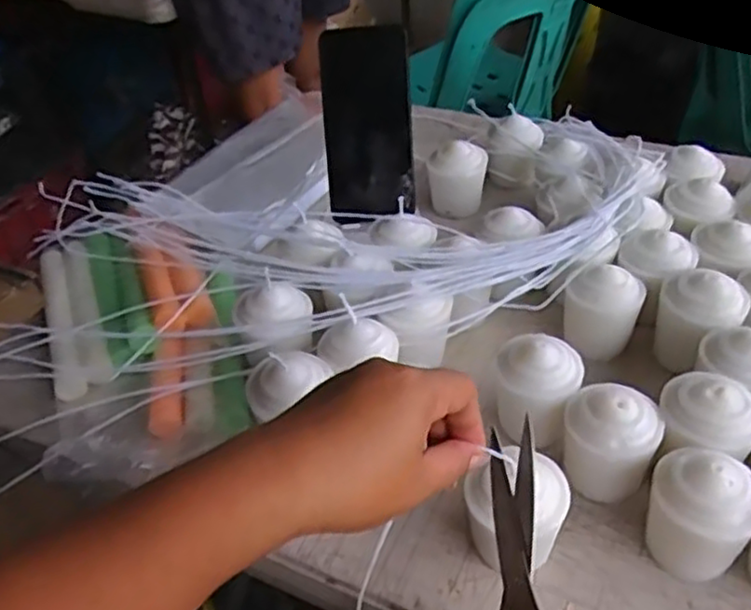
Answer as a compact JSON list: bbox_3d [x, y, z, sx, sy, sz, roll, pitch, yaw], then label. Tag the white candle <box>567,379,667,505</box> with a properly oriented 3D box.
[{"bbox_3d":[0.144,0.087,0.427,0.054,0.058,0.049,13,45,19],"label":"white candle"}]

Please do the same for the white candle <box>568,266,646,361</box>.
[{"bbox_3d":[0.170,0.006,0.520,0.055,0.057,0.048,13,45,19],"label":"white candle"}]

